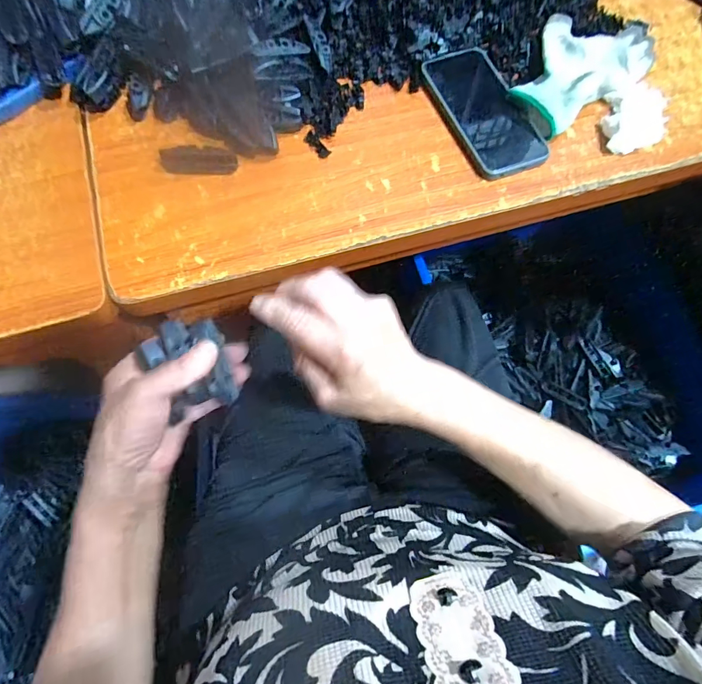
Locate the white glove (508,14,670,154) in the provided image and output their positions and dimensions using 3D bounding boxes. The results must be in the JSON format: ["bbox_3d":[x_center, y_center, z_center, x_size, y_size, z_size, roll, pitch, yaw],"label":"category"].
[{"bbox_3d":[0.261,-0.287,0.463,0.160,0.027,0.172,2,70,-1],"label":"white glove"}]

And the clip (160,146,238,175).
[{"bbox_3d":[-0.150,-0.179,0.419,0.072,0.012,0.025,-3,71,-2],"label":"clip"}]

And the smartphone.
[{"bbox_3d":[0.143,-0.249,0.453,0.079,0.012,0.165,-20,72,-8],"label":"smartphone"}]

